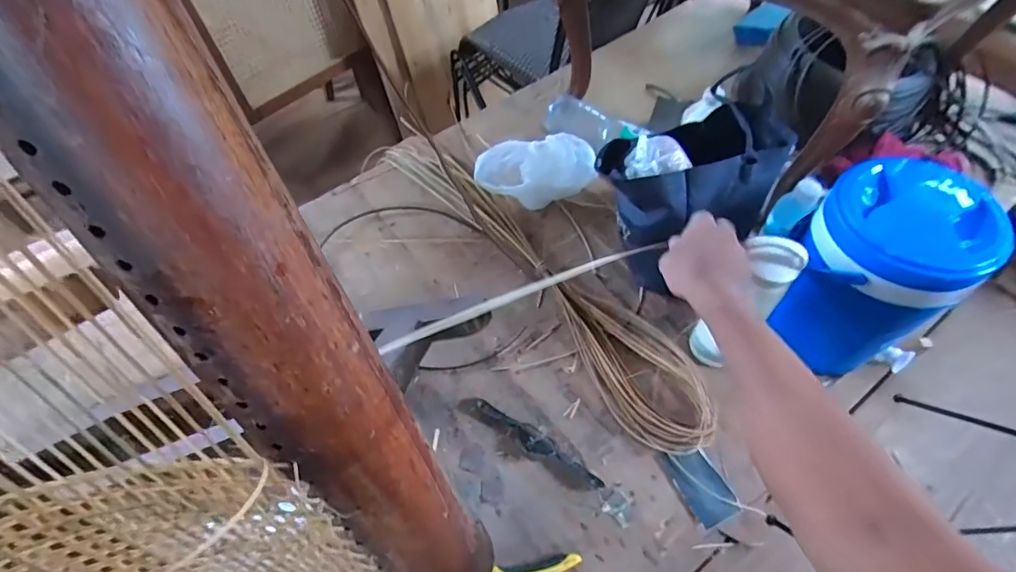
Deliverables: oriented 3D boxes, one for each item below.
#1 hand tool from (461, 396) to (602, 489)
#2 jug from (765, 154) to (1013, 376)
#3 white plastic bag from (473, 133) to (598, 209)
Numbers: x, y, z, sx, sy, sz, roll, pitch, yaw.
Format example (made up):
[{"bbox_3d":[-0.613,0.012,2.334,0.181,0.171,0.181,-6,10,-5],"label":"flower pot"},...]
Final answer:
[{"bbox_3d":[0.028,0.201,0.681,0.213,0.027,0.037,28,61,16],"label":"hand tool"},{"bbox_3d":[0.434,-0.016,0.639,0.172,0.234,0.168,-3,57,-3],"label":"jug"},{"bbox_3d":[0.048,-0.199,0.905,0.208,0.083,0.095,-3,57,-3],"label":"white plastic bag"}]

